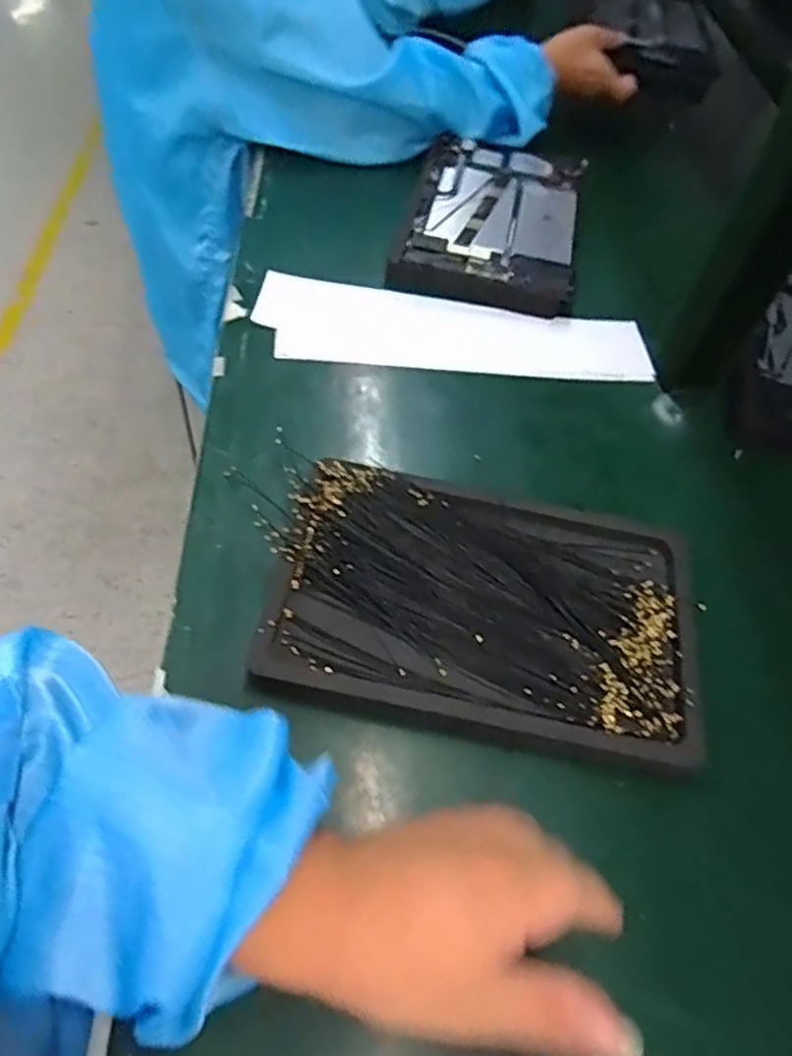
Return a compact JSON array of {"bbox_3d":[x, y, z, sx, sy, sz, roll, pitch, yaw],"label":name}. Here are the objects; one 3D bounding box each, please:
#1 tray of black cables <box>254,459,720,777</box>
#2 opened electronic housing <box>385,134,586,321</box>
[{"bbox_3d":[0.052,0.046,0.405,0.249,0.033,0.165,10,54,2],"label":"tray of black cables"},{"bbox_3d":[0.090,-0.282,0.632,0.155,0.040,0.224,11,54,3],"label":"opened electronic housing"}]

